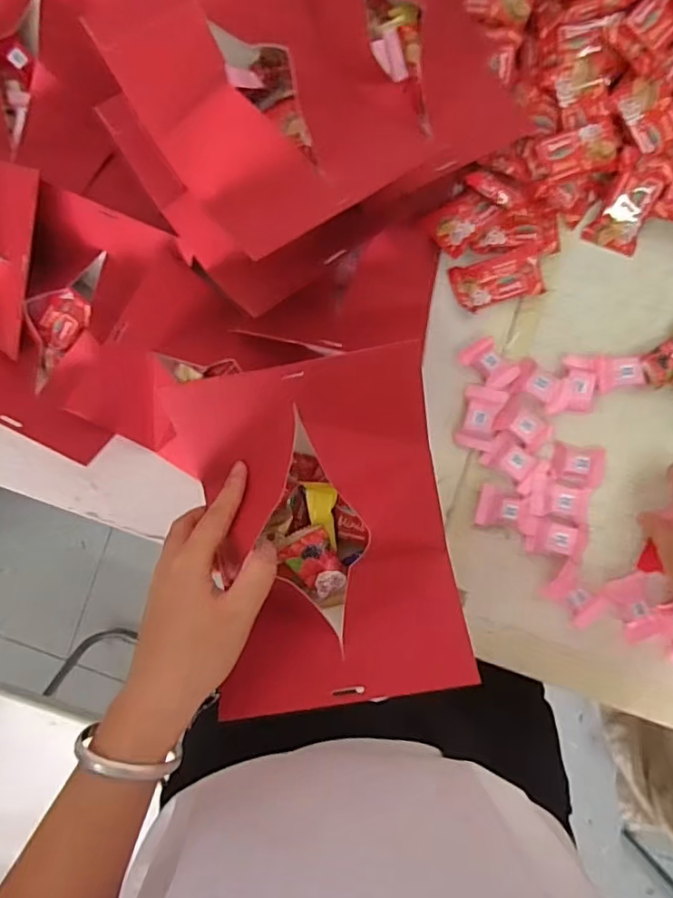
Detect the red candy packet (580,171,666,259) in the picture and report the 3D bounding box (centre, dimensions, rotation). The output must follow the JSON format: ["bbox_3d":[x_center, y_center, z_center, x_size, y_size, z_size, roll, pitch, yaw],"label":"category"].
[{"bbox_3d":[0.252,-0.210,0.510,0.046,0.010,0.065,15,118,5],"label":"red candy packet"}]

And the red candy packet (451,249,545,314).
[{"bbox_3d":[0.144,-0.151,0.517,0.075,0.017,0.041,-13,89,4],"label":"red candy packet"}]

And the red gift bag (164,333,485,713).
[{"bbox_3d":[-0.009,0.050,0.370,0.160,0.054,0.205,-9,90,4],"label":"red gift bag"}]

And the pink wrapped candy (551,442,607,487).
[{"bbox_3d":[0.214,0.015,0.506,0.048,0.014,0.037,5,91,4],"label":"pink wrapped candy"}]

